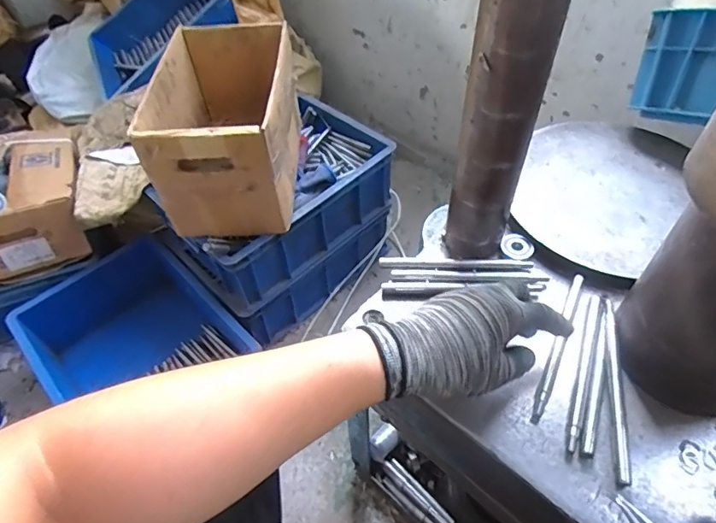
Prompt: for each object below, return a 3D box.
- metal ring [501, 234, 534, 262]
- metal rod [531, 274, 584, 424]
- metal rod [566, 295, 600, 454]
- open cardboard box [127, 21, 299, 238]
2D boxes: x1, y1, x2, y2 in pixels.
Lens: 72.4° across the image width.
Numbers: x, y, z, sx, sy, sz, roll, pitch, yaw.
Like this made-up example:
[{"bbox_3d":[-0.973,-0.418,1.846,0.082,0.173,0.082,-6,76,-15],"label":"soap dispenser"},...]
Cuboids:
[{"bbox_3d":[0.176,-0.017,0.539,0.035,0.005,0.035,-1,51,1],"label":"metal ring"},{"bbox_3d":[0.194,0.077,0.470,0.010,0.014,0.168,21,55,19],"label":"metal rod"},{"bbox_3d":[0.208,0.096,0.452,0.011,0.011,0.164,17,54,16],"label":"metal rod"},{"bbox_3d":[-0.206,-0.226,0.815,0.195,0.194,0.310,-1,51,1],"label":"open cardboard box"}]

